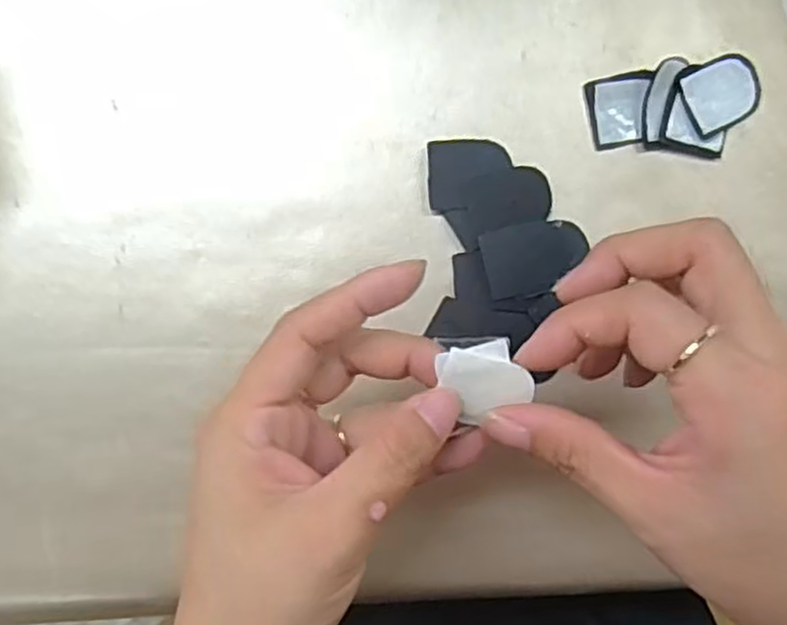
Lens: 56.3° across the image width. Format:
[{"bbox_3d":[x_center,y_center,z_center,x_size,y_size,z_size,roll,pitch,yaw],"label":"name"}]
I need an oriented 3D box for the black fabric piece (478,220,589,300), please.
[{"bbox_3d":[0.057,-0.022,0.296,0.041,0.004,0.029,-10,90,-5],"label":"black fabric piece"}]

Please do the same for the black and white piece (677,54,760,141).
[{"bbox_3d":[0.131,-0.088,0.297,0.032,0.009,0.027,-26,92,0],"label":"black and white piece"}]

